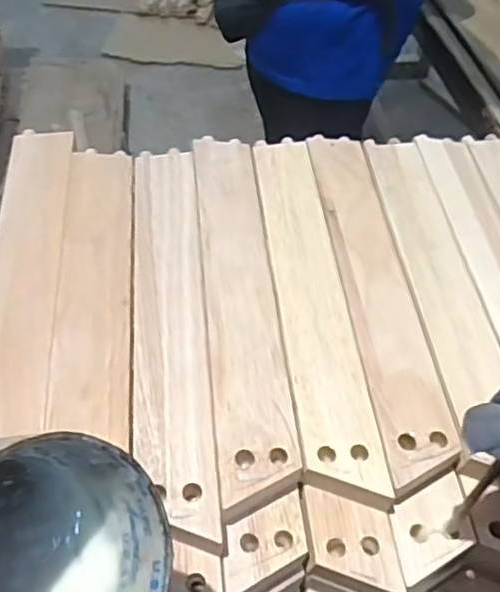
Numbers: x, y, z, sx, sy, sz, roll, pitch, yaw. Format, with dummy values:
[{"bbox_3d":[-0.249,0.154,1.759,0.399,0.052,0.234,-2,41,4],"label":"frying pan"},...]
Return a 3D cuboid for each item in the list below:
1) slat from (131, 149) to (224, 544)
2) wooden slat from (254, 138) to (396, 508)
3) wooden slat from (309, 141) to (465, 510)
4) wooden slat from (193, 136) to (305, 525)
[{"bbox_3d":[-0.050,0.003,0.402,0.043,0.012,0.282,-2,52,-7],"label":"slat"},{"bbox_3d":[0.037,-0.008,0.420,0.044,0.012,0.284,-2,52,-7],"label":"wooden slat"},{"bbox_3d":[0.081,-0.015,0.430,0.044,0.014,0.289,-1,52,-7],"label":"wooden slat"},{"bbox_3d":[-0.006,-0.008,0.417,0.044,0.013,0.291,-2,52,-7],"label":"wooden slat"}]

